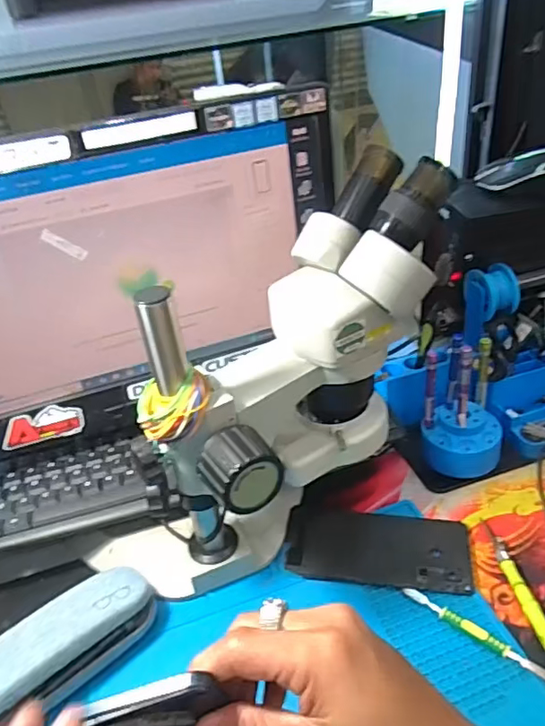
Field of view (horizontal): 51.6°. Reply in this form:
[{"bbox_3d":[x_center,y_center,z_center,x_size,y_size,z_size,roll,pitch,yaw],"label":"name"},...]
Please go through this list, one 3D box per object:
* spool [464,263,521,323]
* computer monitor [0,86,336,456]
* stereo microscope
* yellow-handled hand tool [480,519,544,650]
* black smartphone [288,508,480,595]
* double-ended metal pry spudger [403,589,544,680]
[{"bbox_3d":[0.224,-0.073,0.576,0.033,0.048,0.051,-17,36,-16],"label":"spool"},{"bbox_3d":[-0.121,-0.069,0.488,0.371,0.249,0.043,-17,36,-16],"label":"computer monitor"},{"bbox_3d":[-0.008,0.029,0.453,0.295,0.291,0.145,-27,39,-28],"label":"stereo microscope"},{"bbox_3d":[0.200,0.182,0.454,0.019,0.008,0.132,-10,34,-6],"label":"yellow-handled hand tool"},{"bbox_3d":[0.093,0.164,0.504,0.159,0.005,0.076,2,35,13],"label":"black smartphone"},{"bbox_3d":[0.156,0.205,0.429,0.116,0.009,0.011,20,42,33],"label":"double-ended metal pry spudger"}]

